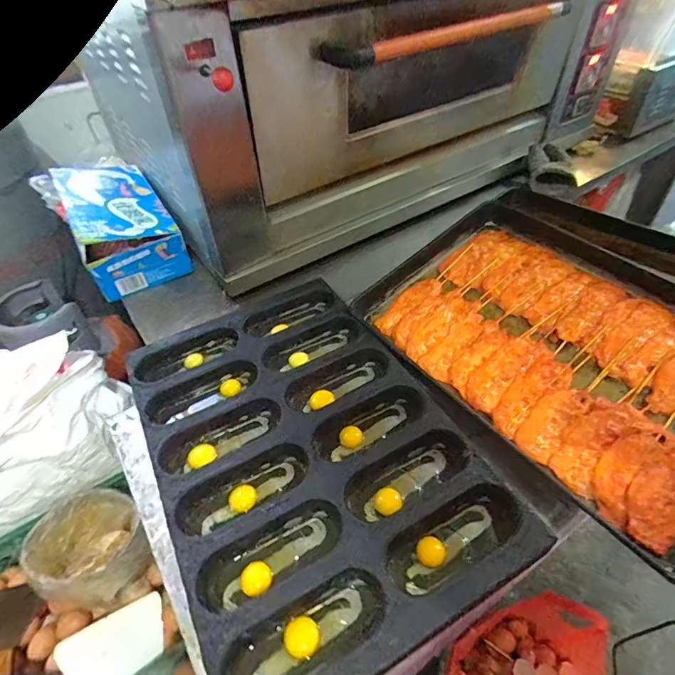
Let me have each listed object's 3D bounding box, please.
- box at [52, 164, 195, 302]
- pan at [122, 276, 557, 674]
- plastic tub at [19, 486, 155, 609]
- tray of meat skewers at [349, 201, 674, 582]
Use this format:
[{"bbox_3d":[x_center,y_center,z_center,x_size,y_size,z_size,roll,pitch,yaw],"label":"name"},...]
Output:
[{"bbox_3d":[-0.519,-0.274,1.025,0.214,0.186,0.330,-25,45,-19],"label":"box"},{"bbox_3d":[-0.061,0.150,0.636,0.413,0.050,0.602,-27,50,-21],"label":"pan"},{"bbox_3d":[-0.418,0.361,0.726,0.152,0.123,0.176,-36,50,-28],"label":"plastic tub"},{"bbox_3d":[0.359,0.003,0.726,0.410,0.062,0.623,-37,56,-14],"label":"tray of meat skewers"}]

